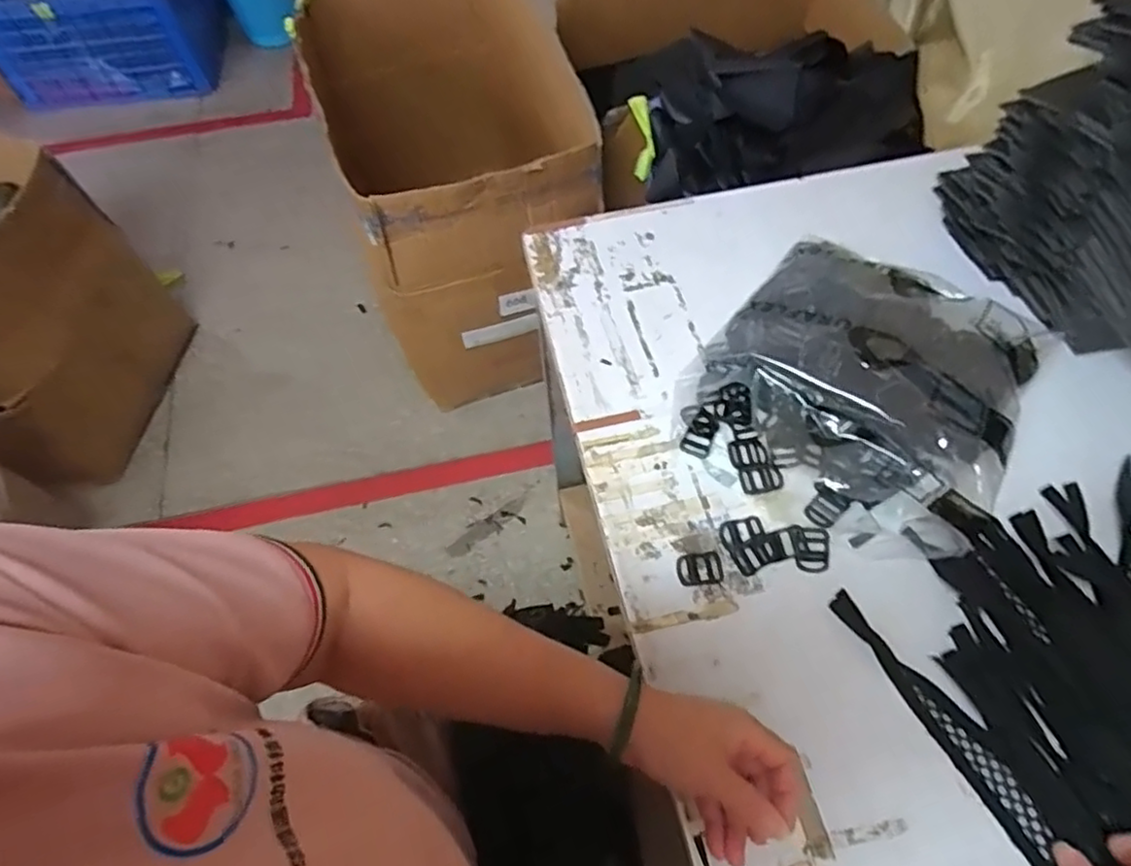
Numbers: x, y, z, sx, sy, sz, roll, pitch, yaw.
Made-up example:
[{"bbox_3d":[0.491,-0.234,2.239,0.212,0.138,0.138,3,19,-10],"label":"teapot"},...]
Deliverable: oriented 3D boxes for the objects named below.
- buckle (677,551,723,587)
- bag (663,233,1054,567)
[{"bbox_3d":[0.111,0.112,0.538,0.036,0.004,0.026,-7,60,-2],"label":"buckle"},{"bbox_3d":[0.261,-0.043,0.580,0.264,0.072,0.272,34,67,20],"label":"bag"}]

